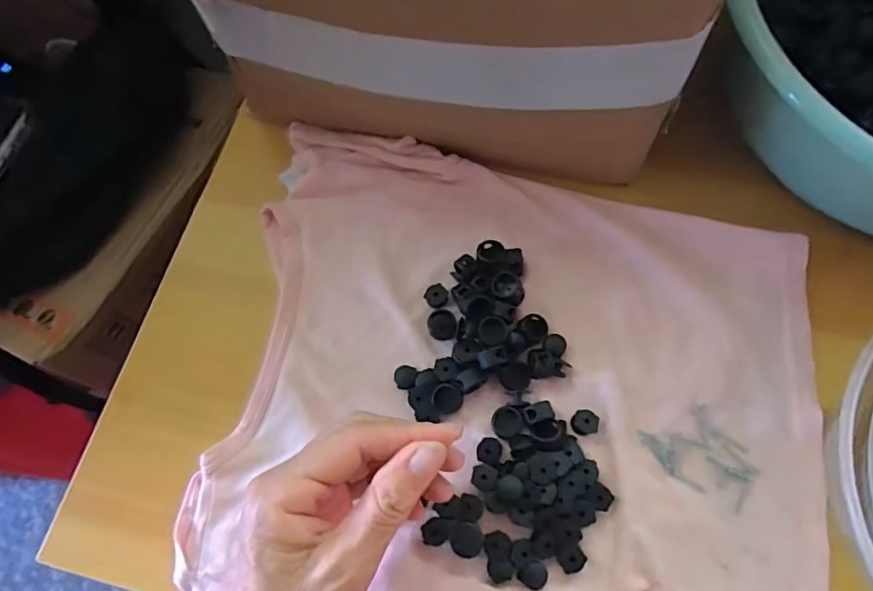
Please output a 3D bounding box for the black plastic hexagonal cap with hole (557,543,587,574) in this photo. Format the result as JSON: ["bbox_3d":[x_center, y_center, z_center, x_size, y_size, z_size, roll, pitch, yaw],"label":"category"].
[{"bbox_3d":[0.069,0.133,0.268,0.014,0.004,0.013,-27,72,-9],"label":"black plastic hexagonal cap with hole"}]

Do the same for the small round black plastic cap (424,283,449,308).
[{"bbox_3d":[0.000,0.000,0.320,0.013,0.006,0.013,0,70,0],"label":"small round black plastic cap"}]

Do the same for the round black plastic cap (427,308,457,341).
[{"bbox_3d":[0.004,0.017,0.310,0.017,0.012,0.016,0,70,0],"label":"round black plastic cap"}]

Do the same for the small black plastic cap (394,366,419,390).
[{"bbox_3d":[-0.017,0.047,0.303,0.013,0.006,0.014,0,70,0],"label":"small black plastic cap"}]

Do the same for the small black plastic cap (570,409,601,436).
[{"bbox_3d":[0.083,0.070,0.292,0.016,0.005,0.014,-7,70,-3],"label":"small black plastic cap"}]

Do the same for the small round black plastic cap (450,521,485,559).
[{"bbox_3d":[0.016,0.126,0.273,0.017,0.004,0.016,0,70,0],"label":"small round black plastic cap"}]

